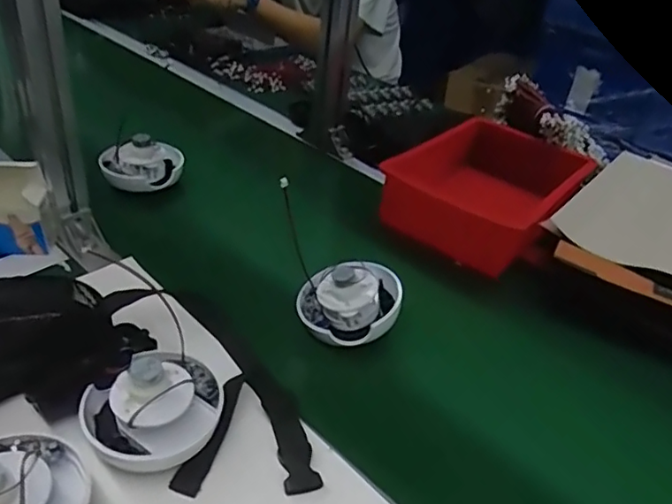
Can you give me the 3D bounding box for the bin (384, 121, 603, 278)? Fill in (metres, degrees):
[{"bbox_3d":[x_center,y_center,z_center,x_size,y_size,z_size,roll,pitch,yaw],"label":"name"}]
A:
[{"bbox_3d":[0.213,-0.091,0.810,0.207,0.078,0.266,29,40,27],"label":"bin"}]

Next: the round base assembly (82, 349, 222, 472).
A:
[{"bbox_3d":[-0.148,0.120,0.464,0.107,0.062,0.105,-16,41,-29],"label":"round base assembly"}]

